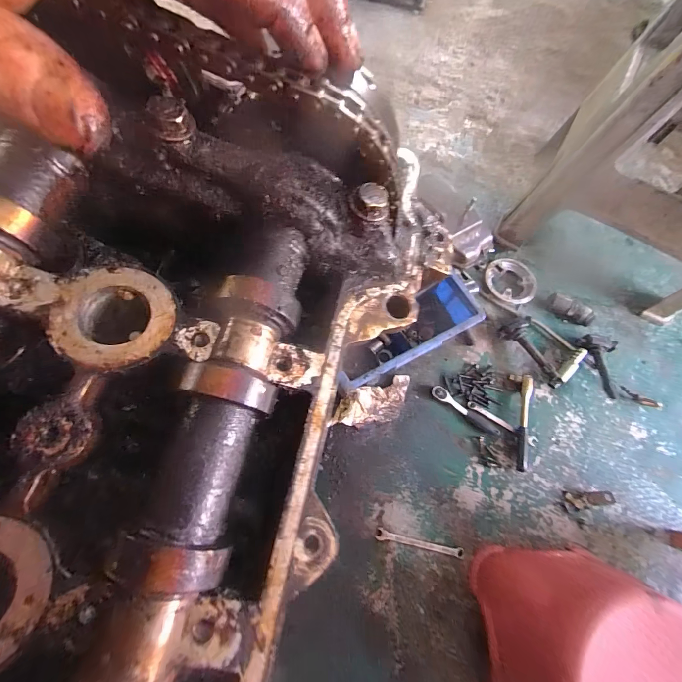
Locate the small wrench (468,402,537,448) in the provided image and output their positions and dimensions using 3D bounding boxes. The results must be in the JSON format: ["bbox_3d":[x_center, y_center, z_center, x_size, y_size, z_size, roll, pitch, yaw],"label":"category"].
[{"bbox_3d":[0.326,0.166,0.653,0.145,0.013,0.021,30,71,9],"label":"small wrench"}]

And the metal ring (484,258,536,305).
[{"bbox_3d":[0.401,-0.144,0.767,0.115,0.027,0.123,1,69,-2],"label":"metal ring"}]

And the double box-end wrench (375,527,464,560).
[{"bbox_3d":[0.137,0.351,0.562,0.150,0.008,0.018,12,69,3],"label":"double box-end wrench"}]

